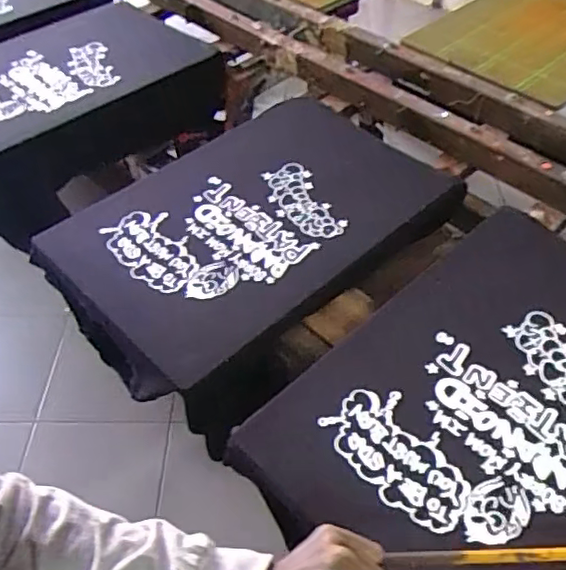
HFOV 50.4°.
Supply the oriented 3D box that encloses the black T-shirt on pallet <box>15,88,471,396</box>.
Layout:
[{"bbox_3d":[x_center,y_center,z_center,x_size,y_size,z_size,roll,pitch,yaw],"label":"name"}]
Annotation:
[{"bbox_3d":[-0.040,-0.118,1.017,0.669,0.057,0.475,-35,55,-25],"label":"black T-shirt on pallet"}]

